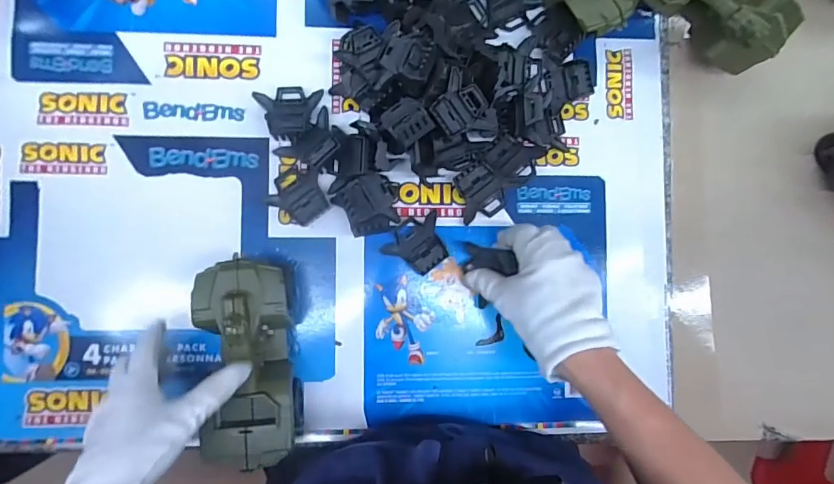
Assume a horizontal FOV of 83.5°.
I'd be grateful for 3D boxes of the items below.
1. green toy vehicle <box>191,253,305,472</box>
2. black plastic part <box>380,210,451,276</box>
[{"bbox_3d":[-0.150,0.105,0.426,0.079,0.074,0.173,-6,91,-5],"label":"green toy vehicle"},{"bbox_3d":[0.001,0.004,0.480,0.063,0.014,0.054,-36,90,-5],"label":"black plastic part"}]

